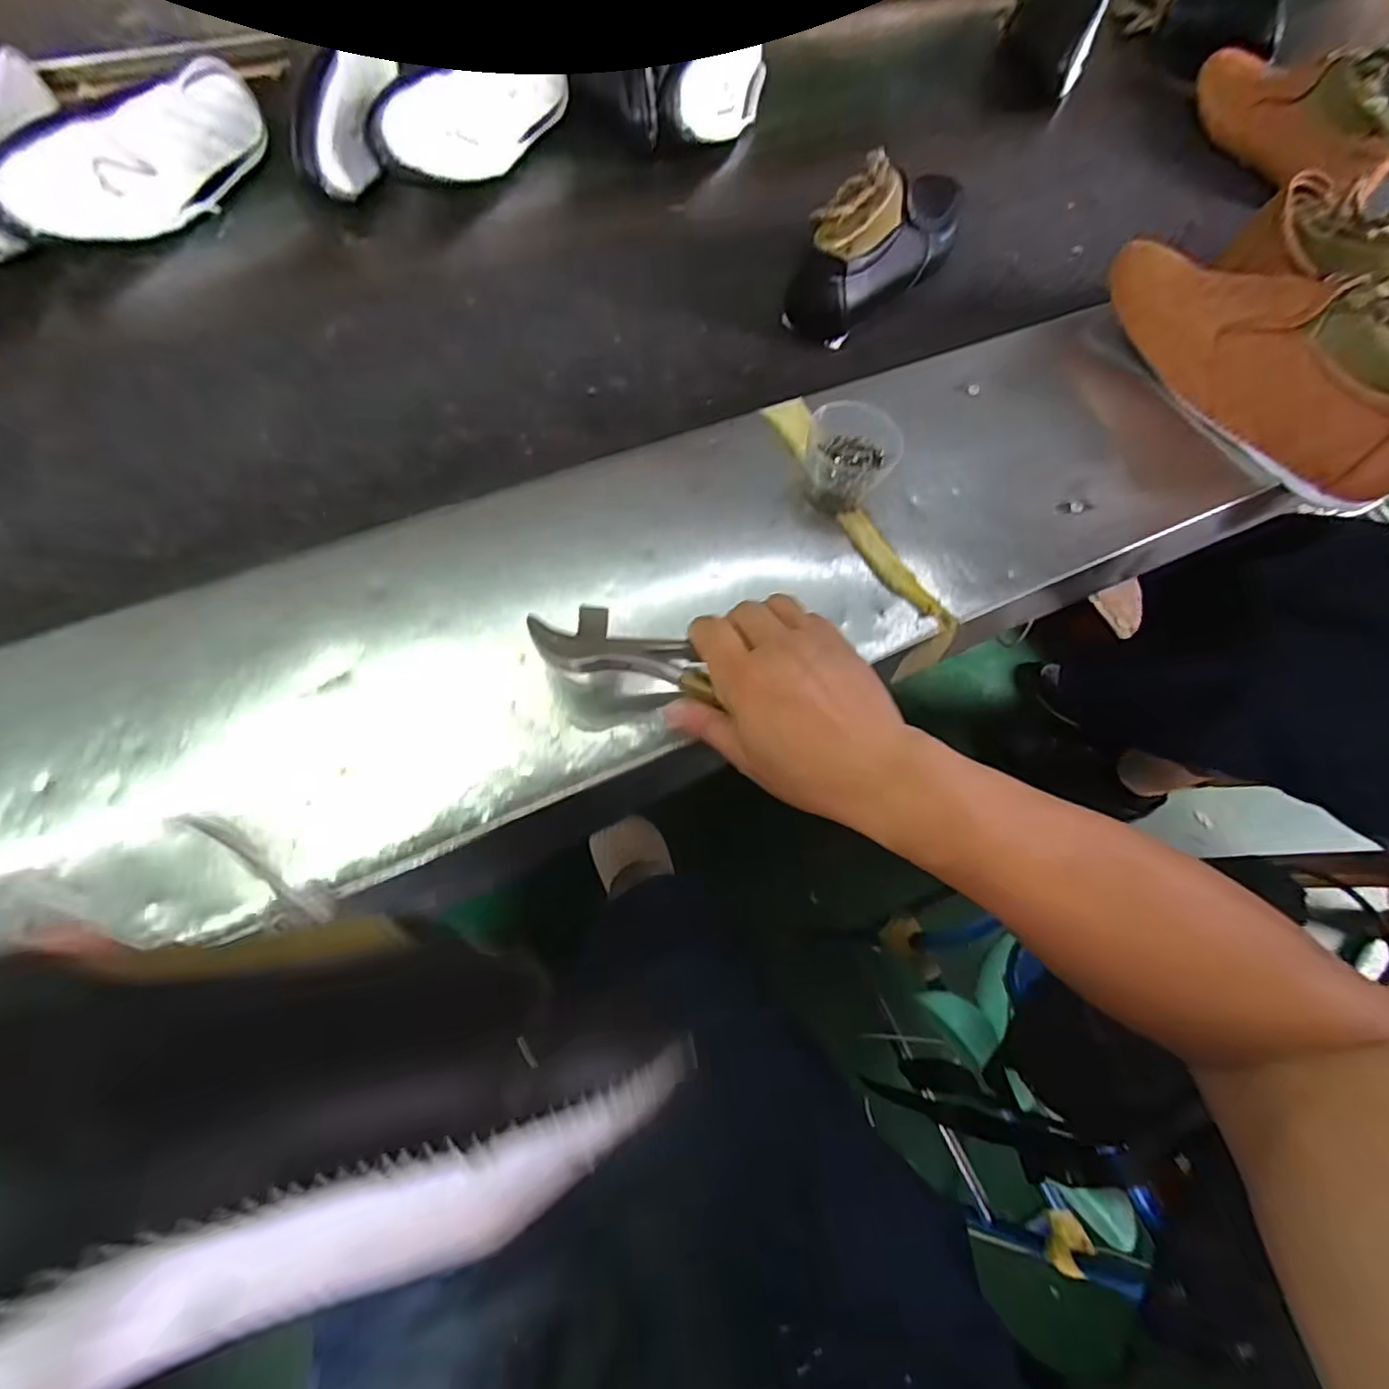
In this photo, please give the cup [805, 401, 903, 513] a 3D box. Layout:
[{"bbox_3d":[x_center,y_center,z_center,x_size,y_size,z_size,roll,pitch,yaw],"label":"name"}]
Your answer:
[{"bbox_3d":[0.108,-0.161,0.433,0.059,0.046,0.062,12,65,2],"label":"cup"}]

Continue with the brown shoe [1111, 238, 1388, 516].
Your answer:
[{"bbox_3d":[0.453,-0.273,0.480,0.089,0.096,0.276,-25,69,-14],"label":"brown shoe"}]

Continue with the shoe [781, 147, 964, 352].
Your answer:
[{"bbox_3d":[0.184,-0.428,0.569,0.070,0.105,0.238,40,69,14],"label":"shoe"}]

